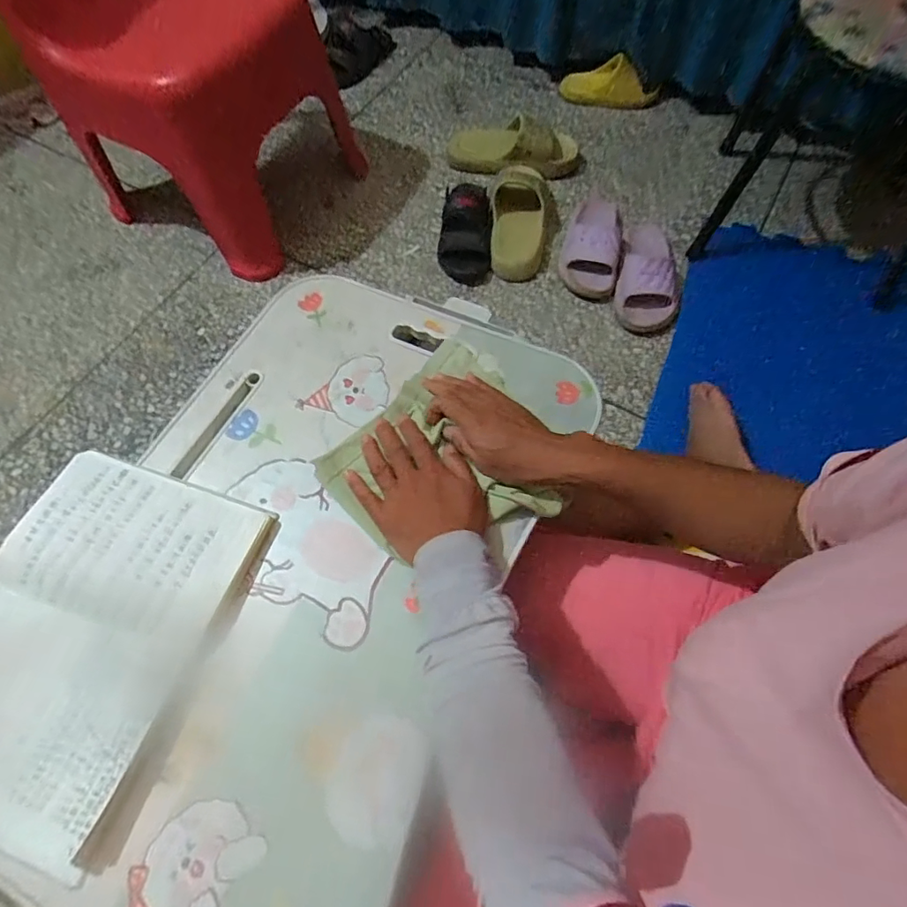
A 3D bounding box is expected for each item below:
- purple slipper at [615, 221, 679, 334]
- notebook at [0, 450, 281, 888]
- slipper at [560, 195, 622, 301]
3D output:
[{"bbox_3d":[0.337,-0.311,0.882,0.104,0.072,0.222,13,66,8],"label":"purple slipper"},{"bbox_3d":[-0.299,0.145,0.426,0.200,0.031,0.282,16,66,9],"label":"notebook"},{"bbox_3d":[0.249,-0.376,0.925,0.099,0.092,0.207,13,66,8],"label":"slipper"}]

